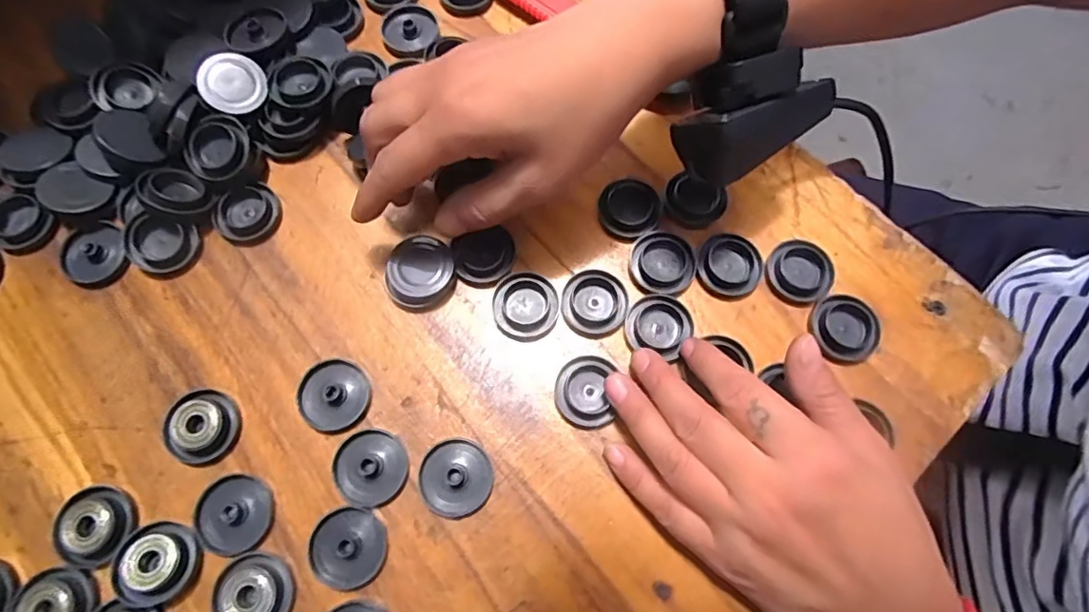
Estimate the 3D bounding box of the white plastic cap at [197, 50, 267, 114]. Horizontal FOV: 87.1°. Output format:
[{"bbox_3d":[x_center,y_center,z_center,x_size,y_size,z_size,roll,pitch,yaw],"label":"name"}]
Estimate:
[{"bbox_3d":[-0.163,-0.117,0.299,0.031,0.005,0.037,-43,78,-13],"label":"white plastic cap"}]

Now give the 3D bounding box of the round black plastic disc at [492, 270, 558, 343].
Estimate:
[{"bbox_3d":[-0.009,0.001,0.284,0.032,0.007,0.033,0,73,-1],"label":"round black plastic disc"}]

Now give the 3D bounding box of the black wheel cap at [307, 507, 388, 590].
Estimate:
[{"bbox_3d":[-0.085,0.105,0.248,0.032,0.004,0.031,0,73,-1],"label":"black wheel cap"}]

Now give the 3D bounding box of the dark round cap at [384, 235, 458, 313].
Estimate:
[{"bbox_3d":[-0.061,-0.016,0.284,0.034,0.006,0.037,0,86,-8],"label":"dark round cap"}]

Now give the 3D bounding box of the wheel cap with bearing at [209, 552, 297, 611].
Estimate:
[{"bbox_3d":[-0.122,0.121,0.239,0.031,0.009,0.032,0,73,-1],"label":"wheel cap with bearing"}]

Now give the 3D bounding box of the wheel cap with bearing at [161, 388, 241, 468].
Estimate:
[{"bbox_3d":[-0.157,0.055,0.261,0.031,0.011,0.031,0,73,-1],"label":"wheel cap with bearing"}]

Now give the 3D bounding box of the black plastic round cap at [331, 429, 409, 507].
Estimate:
[{"bbox_3d":[-0.079,0.073,0.259,0.032,0.005,0.031,0,73,-1],"label":"black plastic round cap"}]

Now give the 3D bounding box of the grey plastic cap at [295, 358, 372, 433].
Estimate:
[{"bbox_3d":[-0.099,0.042,0.269,0.032,0.007,0.033,0,73,-1],"label":"grey plastic cap"}]

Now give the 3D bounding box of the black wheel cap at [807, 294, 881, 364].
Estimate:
[{"bbox_3d":[0.147,0.011,0.281,0.029,0.008,0.032,-34,76,-11],"label":"black wheel cap"}]

